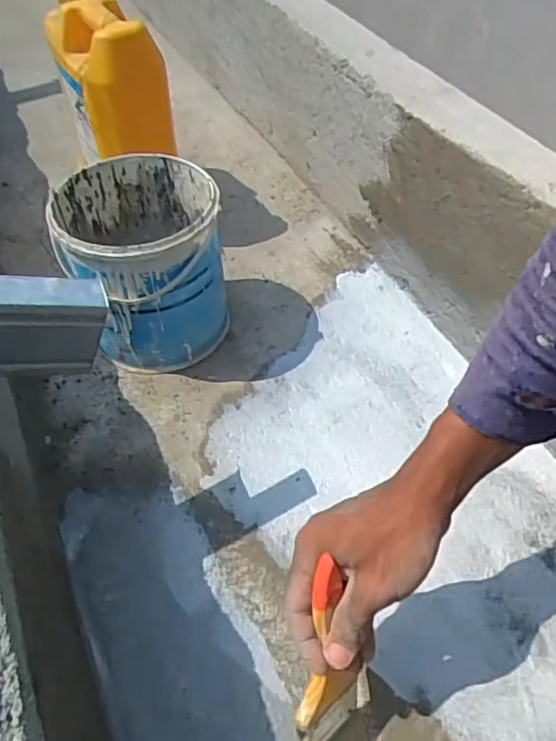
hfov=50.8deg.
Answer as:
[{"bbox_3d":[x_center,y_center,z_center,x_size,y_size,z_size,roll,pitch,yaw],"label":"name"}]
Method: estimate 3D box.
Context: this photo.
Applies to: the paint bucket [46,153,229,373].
[{"bbox_3d":[-0.155,-0.123,0.694,0.167,0.187,0.172,-8,51,-9],"label":"paint bucket"}]

